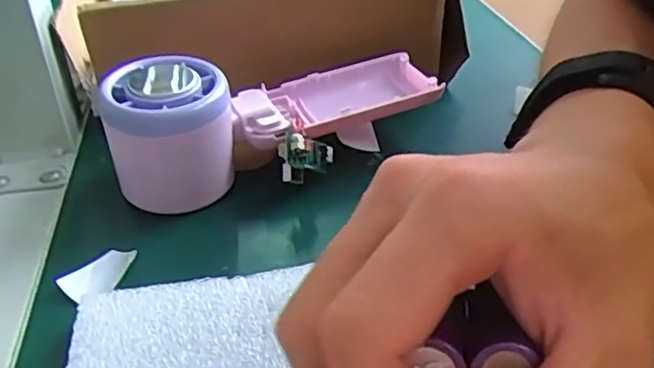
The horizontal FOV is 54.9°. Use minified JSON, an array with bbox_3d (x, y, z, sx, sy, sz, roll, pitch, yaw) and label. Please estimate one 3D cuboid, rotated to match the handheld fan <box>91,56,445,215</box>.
[{"bbox_3d":[-0.023,-0.039,0.310,0.167,0.053,0.071,-24,41,-30],"label":"handheld fan"}]

